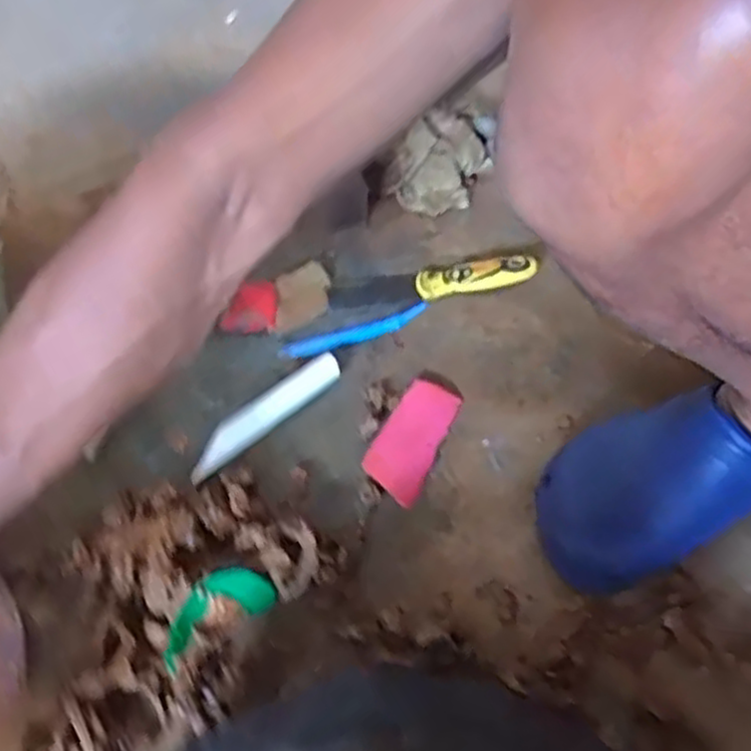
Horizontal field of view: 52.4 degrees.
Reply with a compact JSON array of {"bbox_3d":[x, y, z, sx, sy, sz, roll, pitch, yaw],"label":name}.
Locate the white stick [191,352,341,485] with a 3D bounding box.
[{"bbox_3d":[-0.088,0.029,0.610,0.147,0.028,0.005,-37,19,-25],"label":"white stick"}]

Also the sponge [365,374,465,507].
[{"bbox_3d":[0.029,0.047,0.605,0.046,0.012,0.106,22,54,16],"label":"sponge"}]

